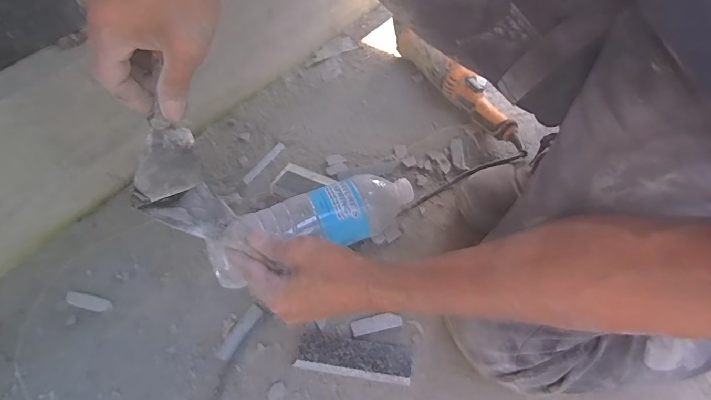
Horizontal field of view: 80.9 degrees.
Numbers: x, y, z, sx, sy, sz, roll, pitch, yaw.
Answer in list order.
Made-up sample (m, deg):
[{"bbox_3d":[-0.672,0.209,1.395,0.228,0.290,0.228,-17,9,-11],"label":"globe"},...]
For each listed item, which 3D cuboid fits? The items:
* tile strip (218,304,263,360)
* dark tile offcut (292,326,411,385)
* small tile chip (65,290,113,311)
[{"bbox_3d":[-0.126,0.144,0.457,0.016,0.005,0.064,25,53,19],"label":"tile strip"},{"bbox_3d":[-0.002,0.164,0.431,0.115,0.020,0.041,10,50,7],"label":"dark tile offcut"},{"bbox_3d":[-0.308,0.117,0.480,0.052,0.006,0.015,9,49,7],"label":"small tile chip"}]

